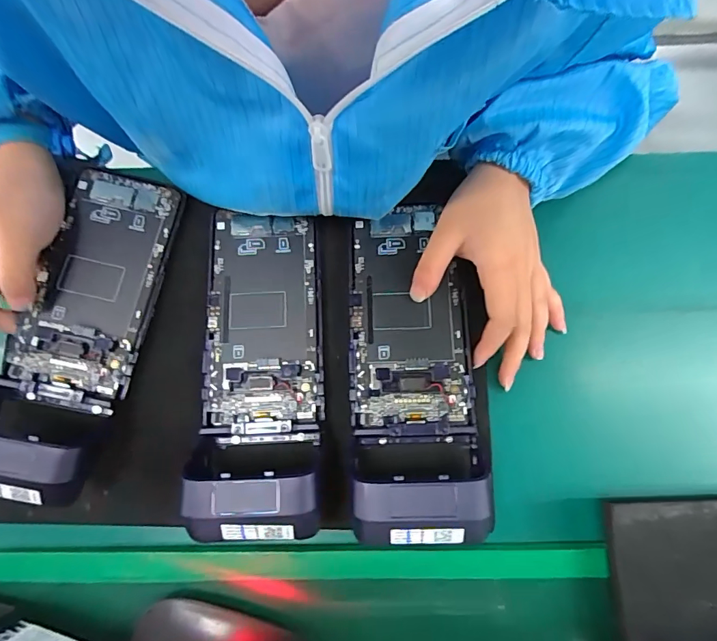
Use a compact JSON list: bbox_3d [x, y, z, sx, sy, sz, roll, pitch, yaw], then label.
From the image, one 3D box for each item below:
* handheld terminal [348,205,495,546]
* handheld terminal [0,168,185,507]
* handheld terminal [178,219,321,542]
[{"bbox_3d":[0.034,0.028,0.292,0.081,0.044,0.211,-4,69,0],"label":"handheld terminal"},{"bbox_3d":[-0.189,0.001,0.298,0.081,0.048,0.218,11,71,3],"label":"handheld terminal"},{"bbox_3d":[-0.065,0.023,0.278,0.080,0.043,0.207,-1,80,1],"label":"handheld terminal"}]

